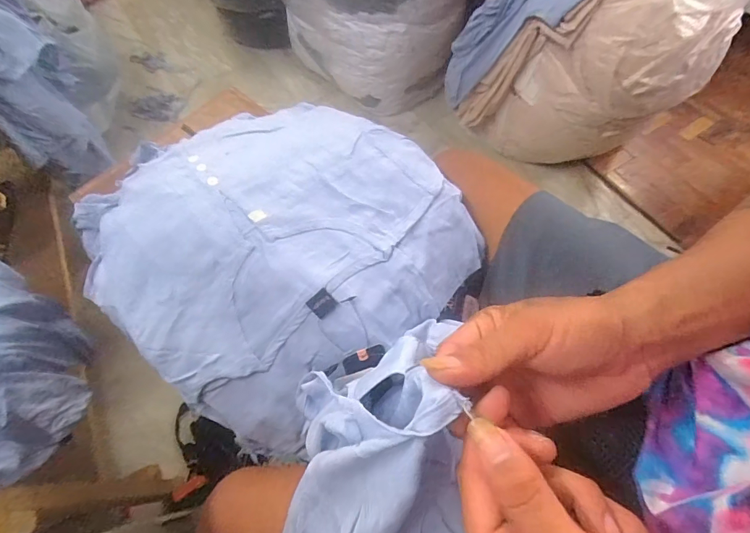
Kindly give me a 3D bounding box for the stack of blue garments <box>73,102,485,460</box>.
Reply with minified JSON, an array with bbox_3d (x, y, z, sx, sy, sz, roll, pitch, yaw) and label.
[{"bbox_3d":[-0.106,-0.031,0.483,0.366,0.122,0.386,35,69,17],"label":"stack of blue garments"}]

